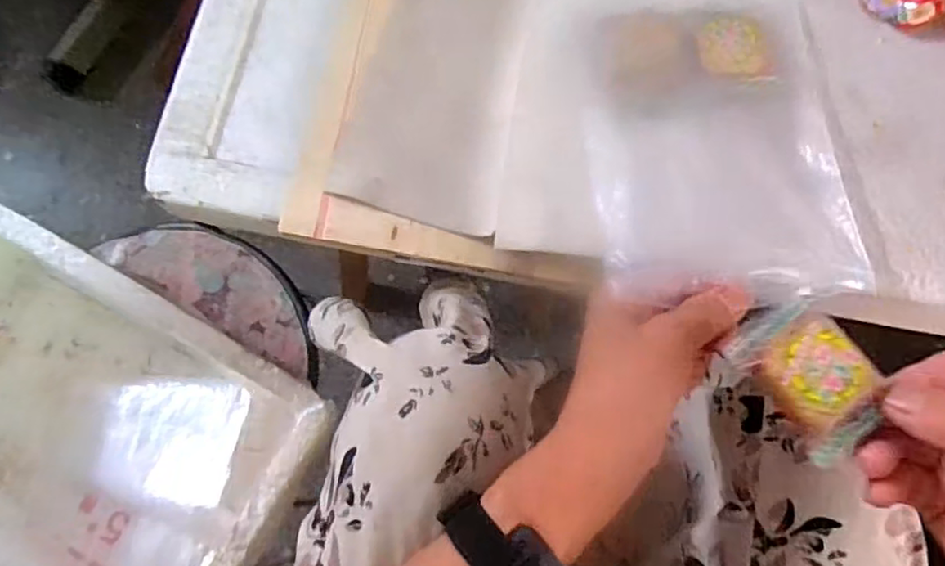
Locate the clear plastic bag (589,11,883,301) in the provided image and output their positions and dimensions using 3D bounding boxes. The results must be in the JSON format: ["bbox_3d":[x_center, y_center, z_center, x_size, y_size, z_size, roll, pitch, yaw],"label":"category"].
[{"bbox_3d":[0.134,-0.078,0.350,0.136,0.037,0.187,-2,72,1],"label":"clear plastic bag"}]

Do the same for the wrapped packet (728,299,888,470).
[{"bbox_3d":[0.145,0.041,0.277,0.042,0.013,0.062,-38,75,-10],"label":"wrapped packet"}]

